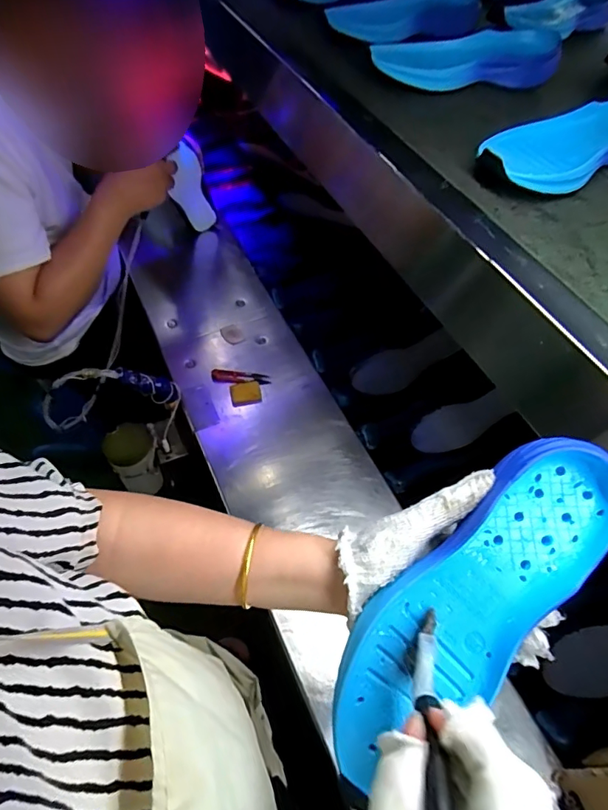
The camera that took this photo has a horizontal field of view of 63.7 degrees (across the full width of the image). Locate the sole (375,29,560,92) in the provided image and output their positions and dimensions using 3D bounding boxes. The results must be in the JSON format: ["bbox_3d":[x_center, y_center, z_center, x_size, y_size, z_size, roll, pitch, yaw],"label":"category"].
[{"bbox_3d":[0.204,-0.440,0.625,0.248,0.034,0.091,-6,53,-13],"label":"sole"}]

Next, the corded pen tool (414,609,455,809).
[{"bbox_3d":[0.070,0.170,0.260,0.019,0.012,0.143,7,24,3],"label":"corded pen tool"}]

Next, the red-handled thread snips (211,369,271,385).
[{"bbox_3d":[-0.112,-0.049,0.867,0.101,0.010,0.027,4,52,-4],"label":"red-handled thread snips"}]

